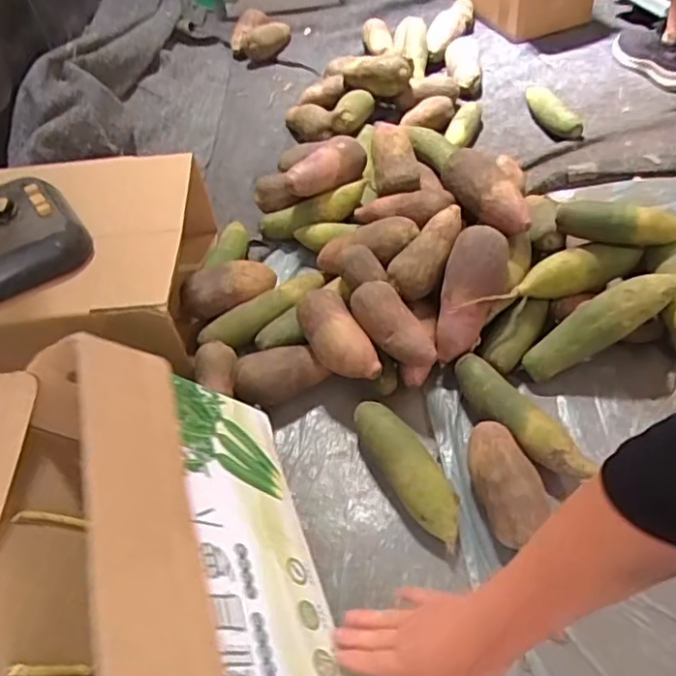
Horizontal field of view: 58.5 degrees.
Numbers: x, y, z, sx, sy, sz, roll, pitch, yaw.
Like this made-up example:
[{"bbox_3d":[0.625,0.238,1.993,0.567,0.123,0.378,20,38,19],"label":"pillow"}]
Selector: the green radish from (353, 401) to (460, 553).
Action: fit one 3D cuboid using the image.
[{"bbox_3d":[0.086,0.153,0.718,0.069,0.061,0.195,-25,50,-14],"label":"green radish"}]

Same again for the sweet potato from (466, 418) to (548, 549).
[{"bbox_3d":[0.188,0.168,0.683,0.065,0.069,0.139,-15,49,-7],"label":"sweet potato"}]

